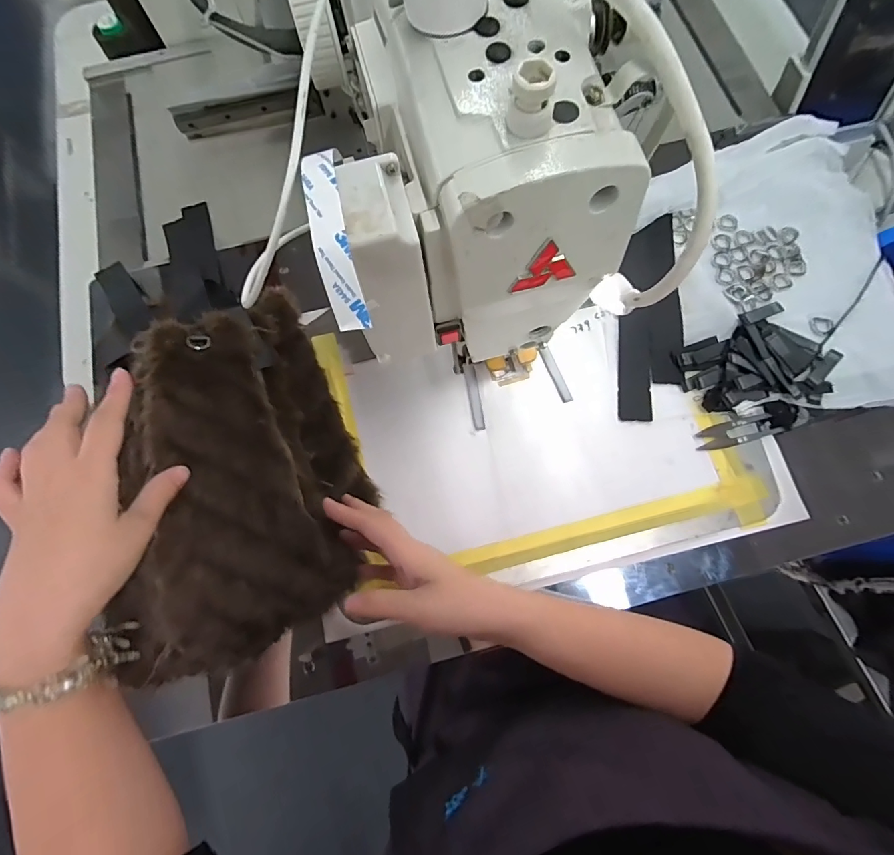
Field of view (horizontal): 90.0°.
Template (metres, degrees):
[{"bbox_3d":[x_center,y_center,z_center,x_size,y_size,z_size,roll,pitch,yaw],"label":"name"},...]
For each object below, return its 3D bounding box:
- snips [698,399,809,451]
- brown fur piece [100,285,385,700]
[{"bbox_3d":[0.283,-0.003,0.415,0.098,0.010,0.028,-15,74,-2],"label":"snips"},{"bbox_3d":[-0.185,0.036,0.377,0.200,0.076,0.278,-25,75,-5],"label":"brown fur piece"}]

